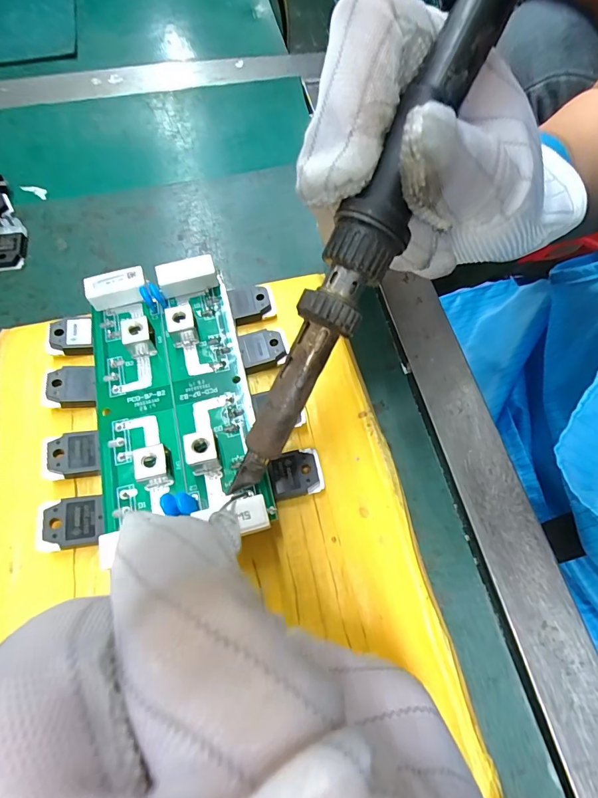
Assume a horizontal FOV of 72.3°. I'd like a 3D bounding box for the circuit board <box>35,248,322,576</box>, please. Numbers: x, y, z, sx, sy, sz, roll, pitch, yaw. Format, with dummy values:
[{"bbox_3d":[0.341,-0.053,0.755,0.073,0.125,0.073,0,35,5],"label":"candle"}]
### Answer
[{"bbox_3d":[-0.046,-0.003,0.147,0.086,0.018,0.101,-12,65,-7],"label":"circuit board"}]

